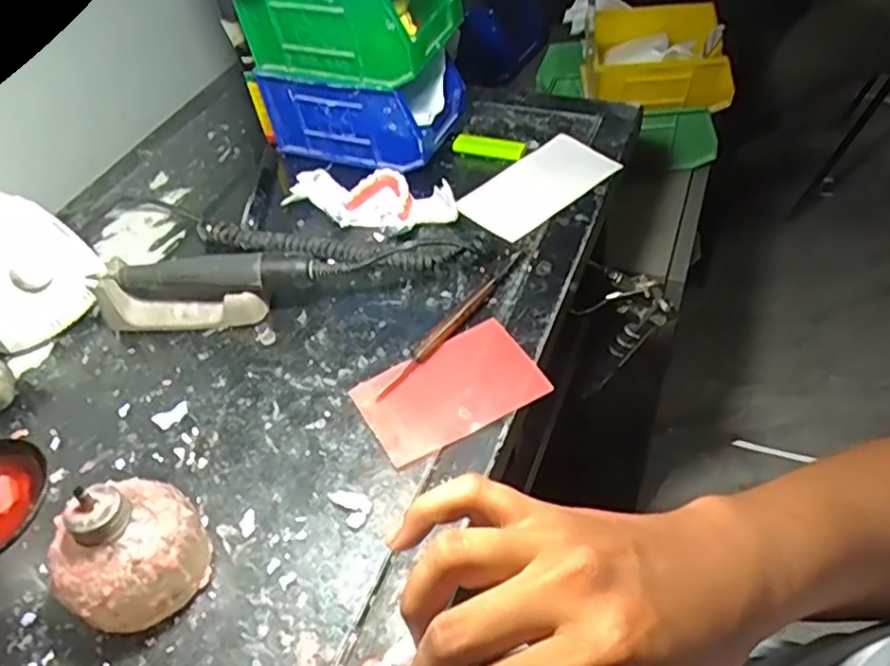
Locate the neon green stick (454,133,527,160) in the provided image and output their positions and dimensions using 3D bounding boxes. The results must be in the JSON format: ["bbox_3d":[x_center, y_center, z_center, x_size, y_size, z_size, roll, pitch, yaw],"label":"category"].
[{"bbox_3d":[0.042,-0.180,0.652,0.072,0.018,0.018,20,53,23],"label":"neon green stick"}]

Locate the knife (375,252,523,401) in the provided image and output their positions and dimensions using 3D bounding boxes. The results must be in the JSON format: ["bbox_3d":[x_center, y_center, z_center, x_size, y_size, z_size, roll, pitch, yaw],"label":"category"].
[{"bbox_3d":[0.007,-0.011,0.500,0.012,0.012,0.166,28,56,28],"label":"knife"}]

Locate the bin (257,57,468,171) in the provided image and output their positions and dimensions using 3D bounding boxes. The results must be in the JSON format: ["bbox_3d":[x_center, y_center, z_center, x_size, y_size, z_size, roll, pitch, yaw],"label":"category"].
[{"bbox_3d":[-0.077,-0.219,0.659,0.173,0.081,0.094,14,51,19],"label":"bin"}]

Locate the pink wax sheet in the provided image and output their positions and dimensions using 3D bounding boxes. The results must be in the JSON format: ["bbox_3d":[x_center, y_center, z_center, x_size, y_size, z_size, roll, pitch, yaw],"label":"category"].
[{"bbox_3d":[0.003,0.037,0.467,0.119,0.006,0.076,-24,50,-14],"label":"pink wax sheet"}]

